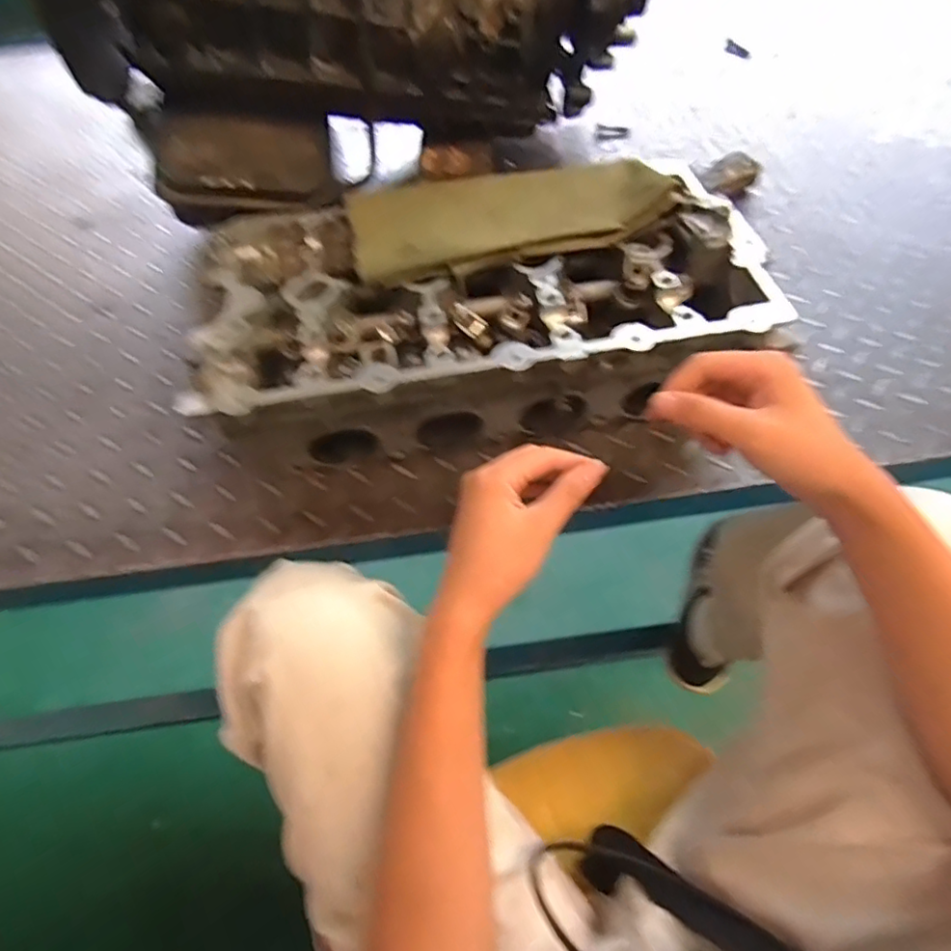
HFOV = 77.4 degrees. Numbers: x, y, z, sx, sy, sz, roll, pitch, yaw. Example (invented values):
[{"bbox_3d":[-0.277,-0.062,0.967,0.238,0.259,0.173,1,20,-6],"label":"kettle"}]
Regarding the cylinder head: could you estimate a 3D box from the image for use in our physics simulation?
[{"bbox_3d":[0.009,-0.140,0.536,0.444,0.150,0.236,-8,55,-4],"label":"cylinder head"}]

